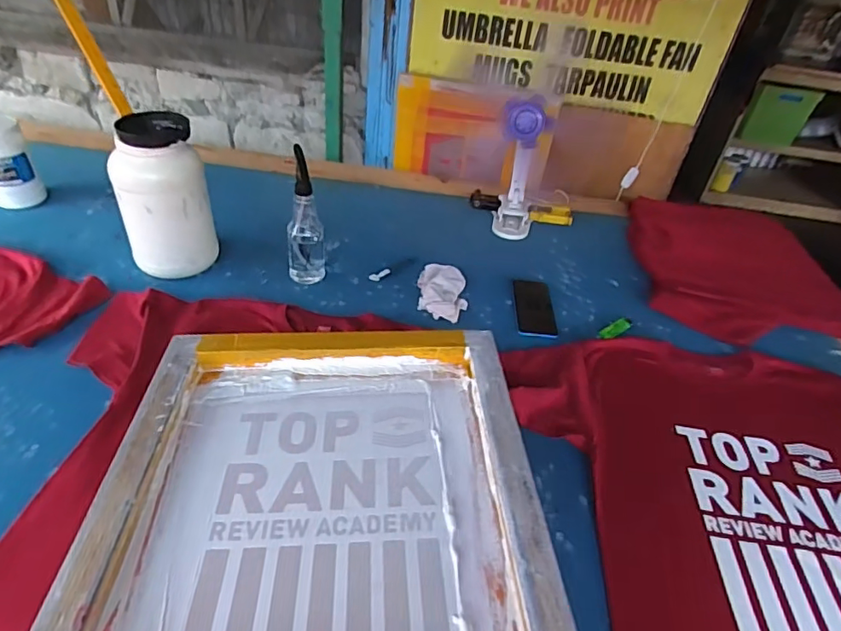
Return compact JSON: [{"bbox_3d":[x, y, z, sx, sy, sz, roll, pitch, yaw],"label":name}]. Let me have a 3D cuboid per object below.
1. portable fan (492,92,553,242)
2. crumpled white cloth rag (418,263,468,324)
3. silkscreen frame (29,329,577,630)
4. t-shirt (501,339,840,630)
[{"bbox_3d":[0.222,-0.327,1.172,0.101,0.312,0.132,18,42,13],"label":"portable fan"},{"bbox_3d":[0.044,-0.051,1.034,0.092,0.035,0.154,5,40,-2],"label":"crumpled white cloth rag"},{"bbox_3d":[-0.104,0.218,0.538,0.452,0.053,0.601,-1,35,-4],"label":"silkscreen frame"},{"bbox_3d":[0.499,0.283,0.737,0.712,0.055,0.616,6,44,2],"label":"t-shirt"}]

